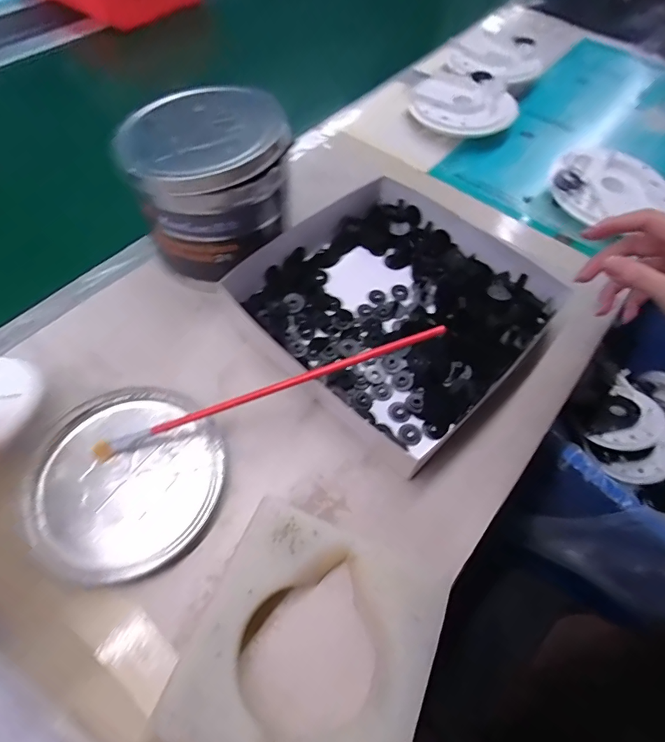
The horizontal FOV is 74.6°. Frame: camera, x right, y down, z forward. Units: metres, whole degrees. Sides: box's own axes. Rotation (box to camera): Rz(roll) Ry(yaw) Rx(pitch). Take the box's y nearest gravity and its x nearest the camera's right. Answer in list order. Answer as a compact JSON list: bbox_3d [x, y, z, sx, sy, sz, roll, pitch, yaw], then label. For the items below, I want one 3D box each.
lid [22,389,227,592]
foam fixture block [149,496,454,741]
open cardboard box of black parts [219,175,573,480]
[{"bbox_3d":[-0.139,0.070,0.296,0.123,0.004,0.129,2,59,-3],"label":"lid"},{"bbox_3d":[-0.010,0.151,0.241,0.119,0.028,0.124,23,60,10],"label":"foam fixture block"},{"bbox_3d":[0.049,-0.059,0.367,0.215,0.036,0.220,-37,68,-23],"label":"open cardboard box of black parts"}]

